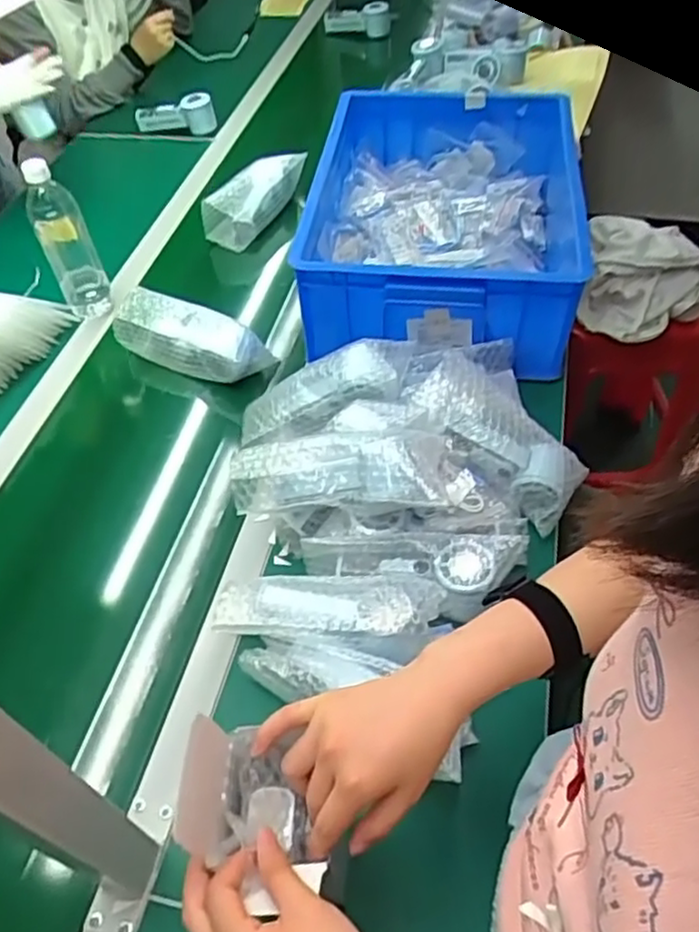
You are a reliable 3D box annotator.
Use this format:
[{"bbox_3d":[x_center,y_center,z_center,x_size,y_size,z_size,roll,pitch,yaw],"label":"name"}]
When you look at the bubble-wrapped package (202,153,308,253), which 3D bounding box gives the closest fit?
[{"bbox_3d":[-0.149,-0.436,1.152,0.050,0.123,0.221,24,55,21],"label":"bubble-wrapped package"}]

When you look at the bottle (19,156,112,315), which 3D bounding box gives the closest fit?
[{"bbox_3d":[-0.386,-0.297,0.976,0.079,0.255,0.062,-23,52,-15],"label":"bottle"}]

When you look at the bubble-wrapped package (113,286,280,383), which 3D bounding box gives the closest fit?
[{"bbox_3d":[-0.215,-0.174,0.941,0.213,0.079,0.060,19,53,18],"label":"bubble-wrapped package"}]

